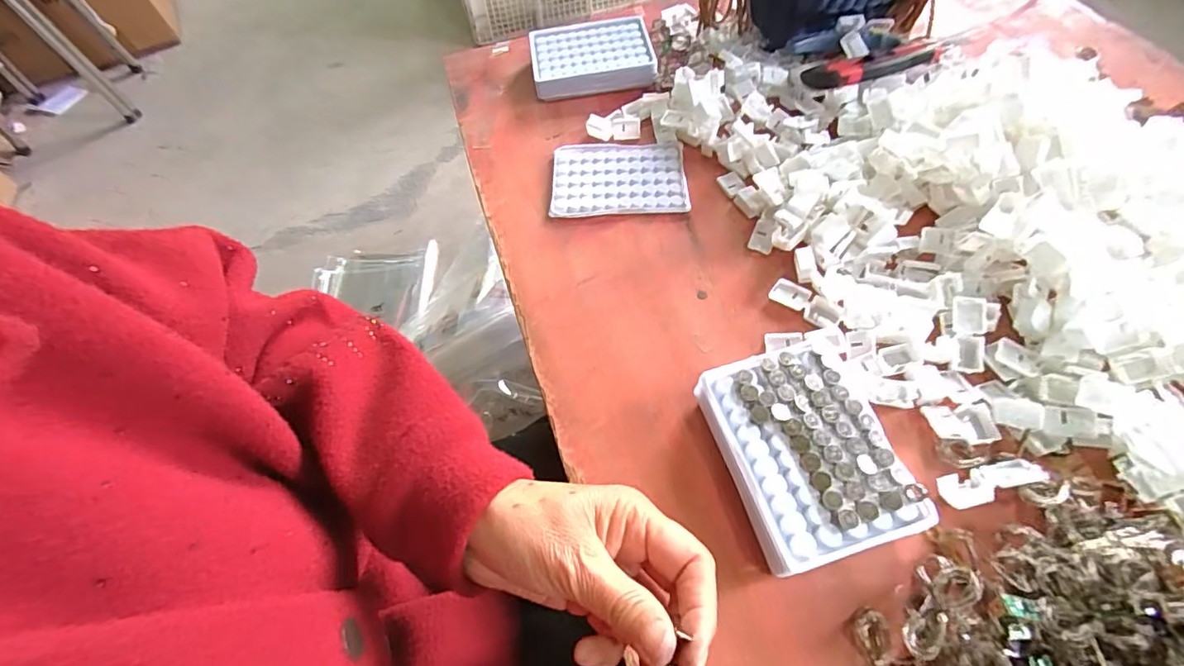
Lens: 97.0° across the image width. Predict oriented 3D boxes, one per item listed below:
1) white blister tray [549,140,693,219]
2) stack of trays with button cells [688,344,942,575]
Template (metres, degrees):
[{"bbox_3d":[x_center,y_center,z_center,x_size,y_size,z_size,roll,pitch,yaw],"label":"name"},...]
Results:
[{"bbox_3d":[0.025,-0.147,0.499,0.125,0.009,0.092,-2,59,4],"label":"white blister tray"},{"bbox_3d":[0.132,0.076,0.334,0.096,0.034,0.129,-18,59,-6],"label":"stack of trays with button cells"}]

